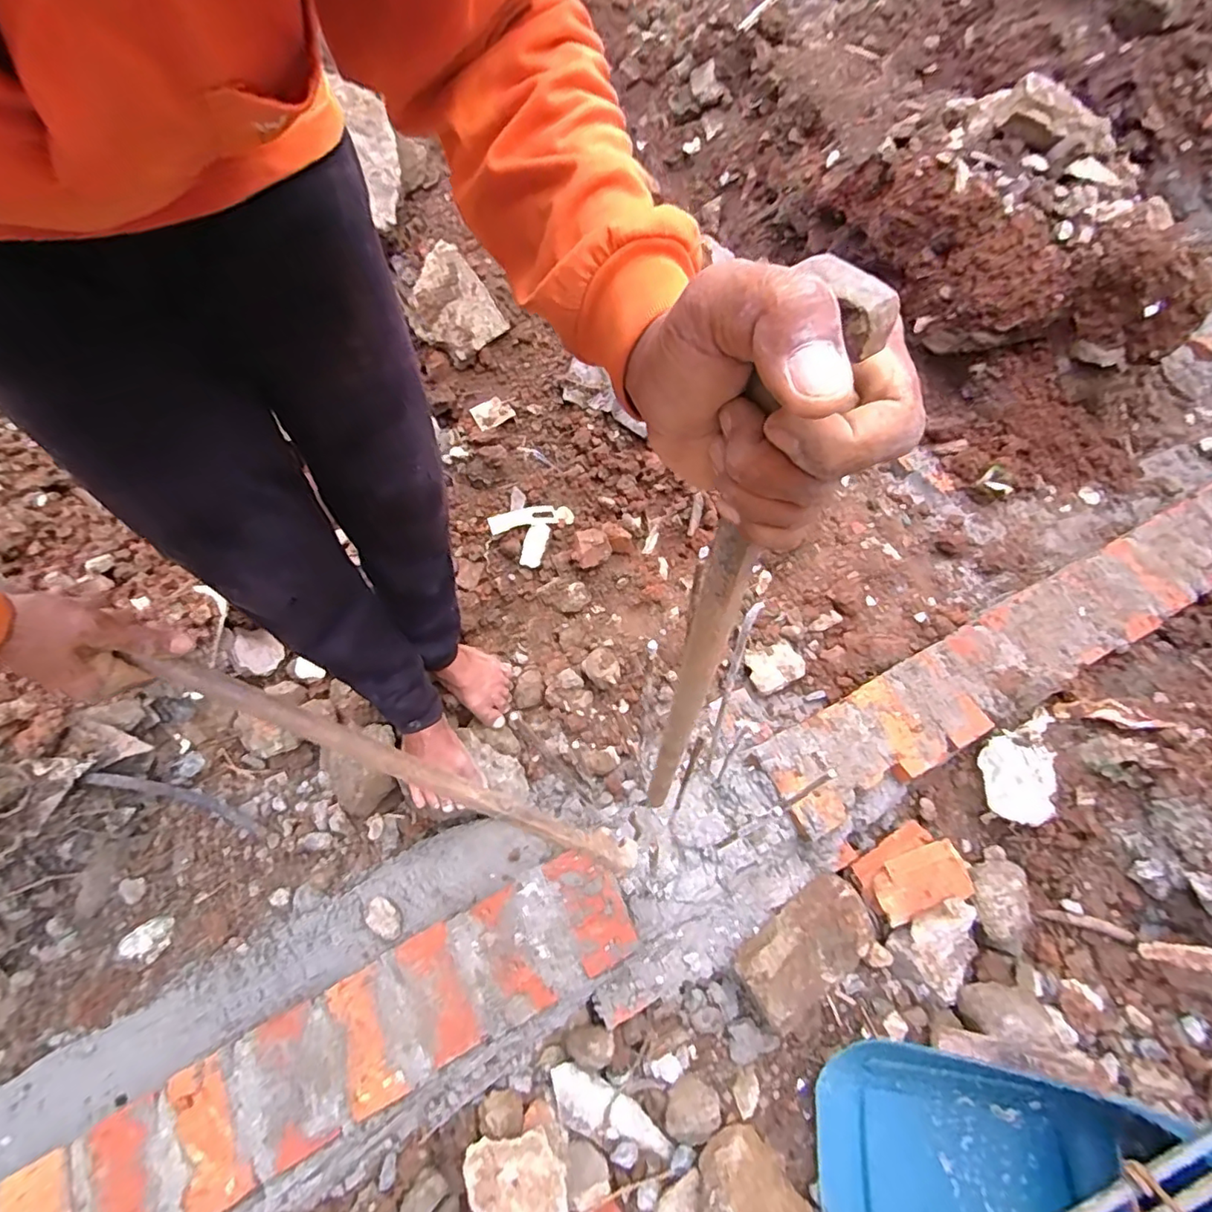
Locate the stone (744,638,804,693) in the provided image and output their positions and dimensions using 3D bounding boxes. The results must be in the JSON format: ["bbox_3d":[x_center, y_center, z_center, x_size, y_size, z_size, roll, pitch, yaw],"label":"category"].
[{"bbox_3d":[0.308,0.111,1.051,0.095,0.032,0.086,-12,61,-5],"label":"stone"}]

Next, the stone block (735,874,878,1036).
[{"bbox_3d":[0.289,0.485,0.812,0.210,0.060,0.115,-32,64,-15],"label":"stone block"}]

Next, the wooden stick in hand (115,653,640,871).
[{"bbox_3d":[-0.164,0.153,0.519,0.452,0.019,0.026,29,61,-15],"label":"wooden stick in hand"}]

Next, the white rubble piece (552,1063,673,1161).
[{"bbox_3d":[0.001,0.677,0.759,0.168,0.029,0.056,21,63,13],"label":"white rubble piece"}]

